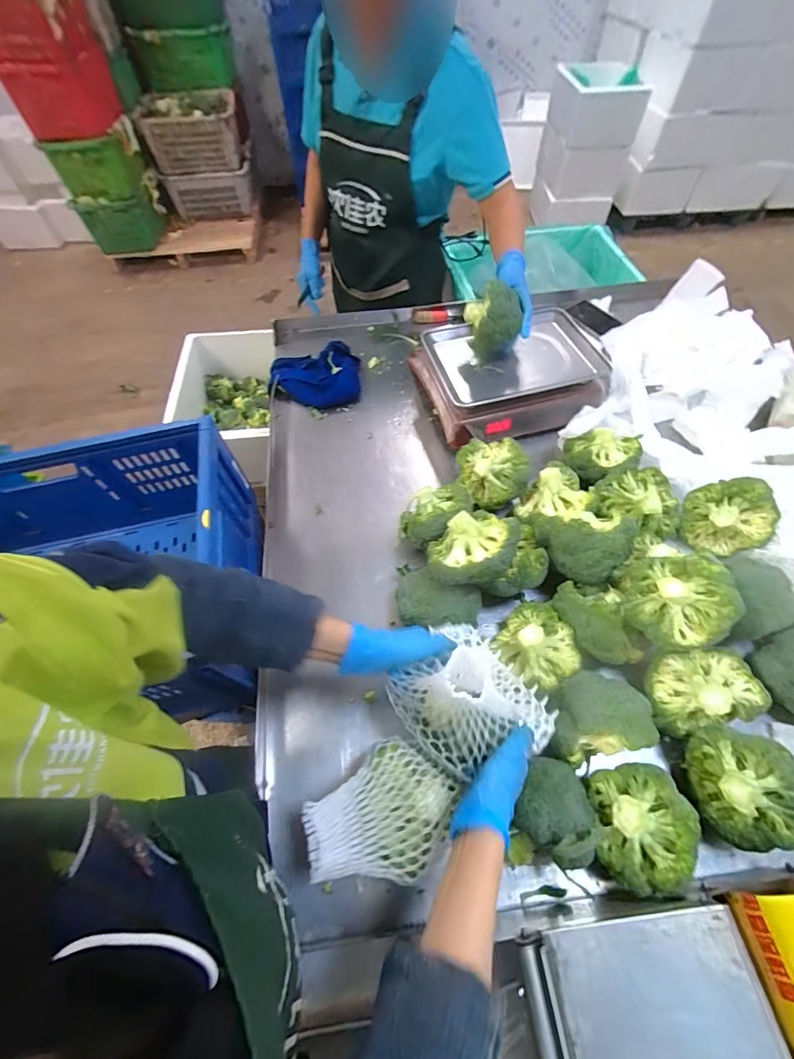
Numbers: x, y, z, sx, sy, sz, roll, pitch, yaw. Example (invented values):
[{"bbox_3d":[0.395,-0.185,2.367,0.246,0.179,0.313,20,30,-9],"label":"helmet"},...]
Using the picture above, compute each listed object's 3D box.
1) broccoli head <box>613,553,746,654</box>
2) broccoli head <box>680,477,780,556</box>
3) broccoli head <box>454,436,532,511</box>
[{"bbox_3d":[0.365,0.092,0.548,0.123,0.063,0.124,-23,61,26],"label":"broccoli head"},{"bbox_3d":[0.521,-0.021,0.664,0.124,0.109,0.058,-22,14,31],"label":"broccoli head"},{"bbox_3d":[0.170,-0.110,0.752,0.104,0.084,0.130,-8,59,-3],"label":"broccoli head"}]

